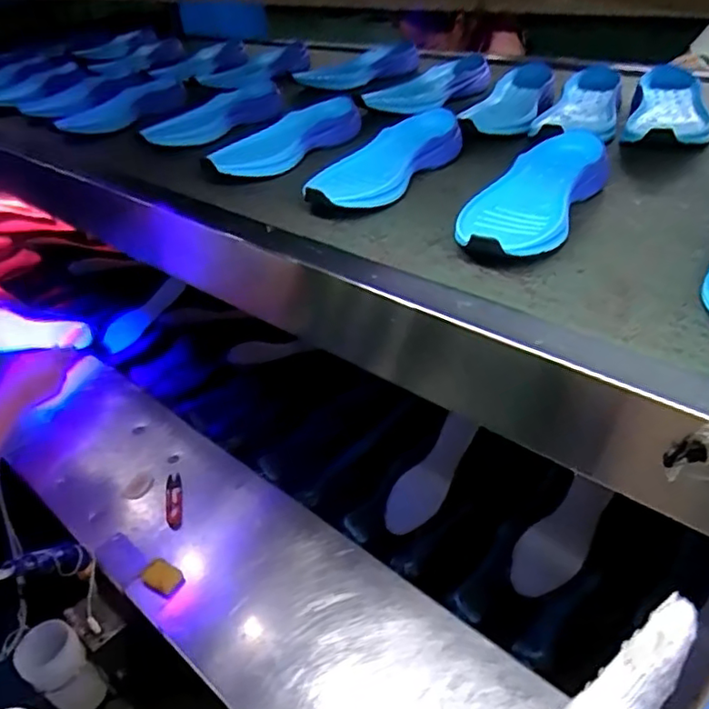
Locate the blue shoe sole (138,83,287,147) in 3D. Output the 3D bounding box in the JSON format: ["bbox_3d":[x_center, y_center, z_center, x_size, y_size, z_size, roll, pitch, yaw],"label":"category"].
[{"bbox_3d":[-0.219,-0.363,0.924,0.228,0.044,0.114,-34,45,-26],"label":"blue shoe sole"}]

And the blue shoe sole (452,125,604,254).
[{"bbox_3d":[0.177,-0.157,0.576,0.092,0.034,0.246,21,48,27],"label":"blue shoe sole"}]

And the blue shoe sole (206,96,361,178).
[{"bbox_3d":[-0.095,-0.284,0.786,0.095,0.043,0.236,28,52,35],"label":"blue shoe sole"}]

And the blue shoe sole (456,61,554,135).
[{"bbox_3d":[0.219,-0.352,0.834,0.105,0.081,0.269,11,31,13],"label":"blue shoe sole"}]

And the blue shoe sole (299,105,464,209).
[{"bbox_3d":[0.033,-0.220,0.684,0.098,0.043,0.234,24,51,31],"label":"blue shoe sole"}]

